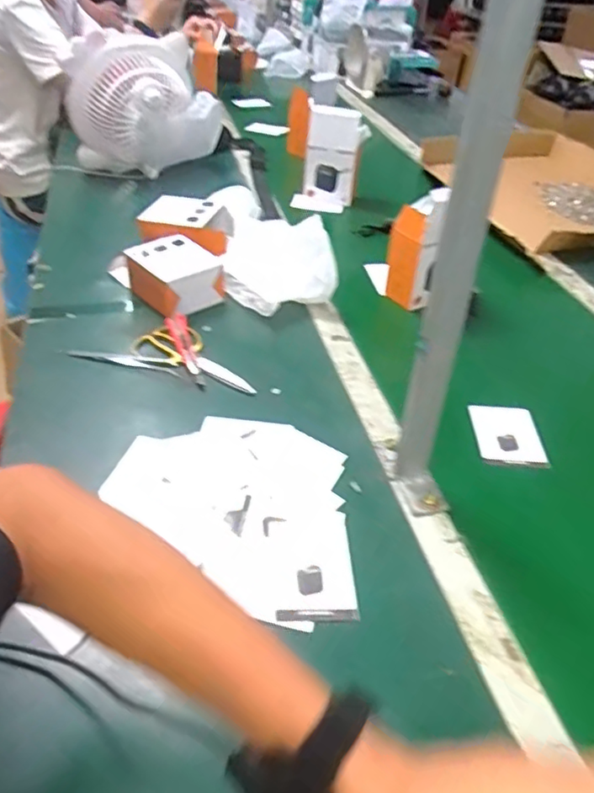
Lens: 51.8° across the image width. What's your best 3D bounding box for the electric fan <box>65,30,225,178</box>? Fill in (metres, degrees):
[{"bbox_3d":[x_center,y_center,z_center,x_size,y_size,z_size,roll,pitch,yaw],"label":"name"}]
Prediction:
[{"bbox_3d":[-0.302,-0.567,1.212,0.165,0.248,0.269,25,43,25],"label":"electric fan"}]

